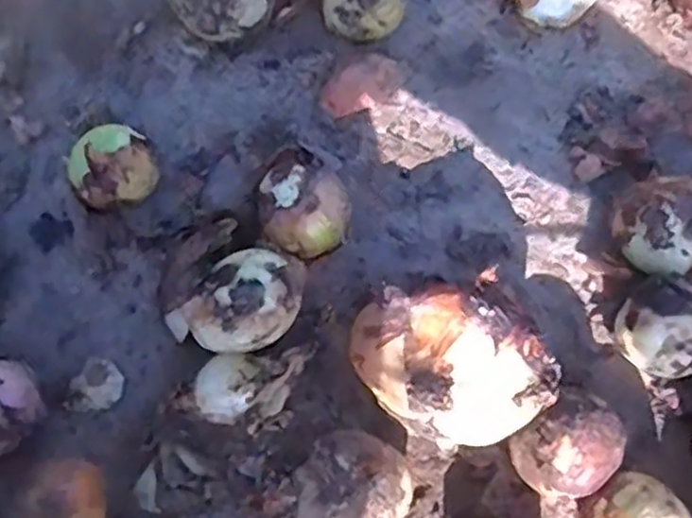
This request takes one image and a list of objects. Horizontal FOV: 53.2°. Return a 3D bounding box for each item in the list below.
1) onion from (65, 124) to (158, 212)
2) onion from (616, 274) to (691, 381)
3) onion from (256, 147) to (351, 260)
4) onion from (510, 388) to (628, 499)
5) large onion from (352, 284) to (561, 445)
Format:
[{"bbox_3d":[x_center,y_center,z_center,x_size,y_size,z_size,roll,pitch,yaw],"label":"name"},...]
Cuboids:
[{"bbox_3d":[-0.150,-0.057,0.446,0.054,0.052,0.051,0,75,0],"label":"onion"},{"bbox_3d":[0.189,0.043,0.416,0.052,0.057,0.056,0,75,0],"label":"onion"},{"bbox_3d":[-0.027,-0.027,0.437,0.054,0.046,0.059,0,75,0],"label":"onion"},{"bbox_3d":[0.126,0.108,0.399,0.047,0.062,0.057,42,79,10],"label":"onion"},{"bbox_3d":[0.059,0.062,0.404,0.115,0.075,0.083,21,76,5],"label":"large onion"}]

